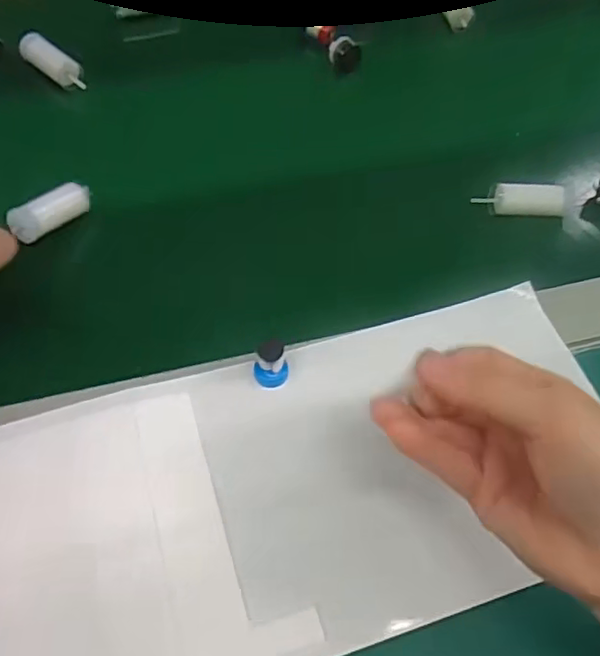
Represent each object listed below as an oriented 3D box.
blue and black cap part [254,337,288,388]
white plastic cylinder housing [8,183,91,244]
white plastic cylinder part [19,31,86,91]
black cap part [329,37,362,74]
[{"bbox_3d":[-0.016,0.015,0.327,0.018,0.029,0.021,-1,51,-2],"label":"blue and black cap part"},{"bbox_3d":[-0.152,-0.073,0.377,0.017,0.019,0.053,31,57,21],"label":"white plastic cylinder housing"},{"bbox_3d":[-0.191,-0.204,0.467,0.061,0.017,0.023,40,60,11],"label":"white plastic cylinder part"},{"bbox_3d":[0.036,-0.219,0.490,0.023,0.026,0.016,-34,26,11],"label":"black cap part"}]

